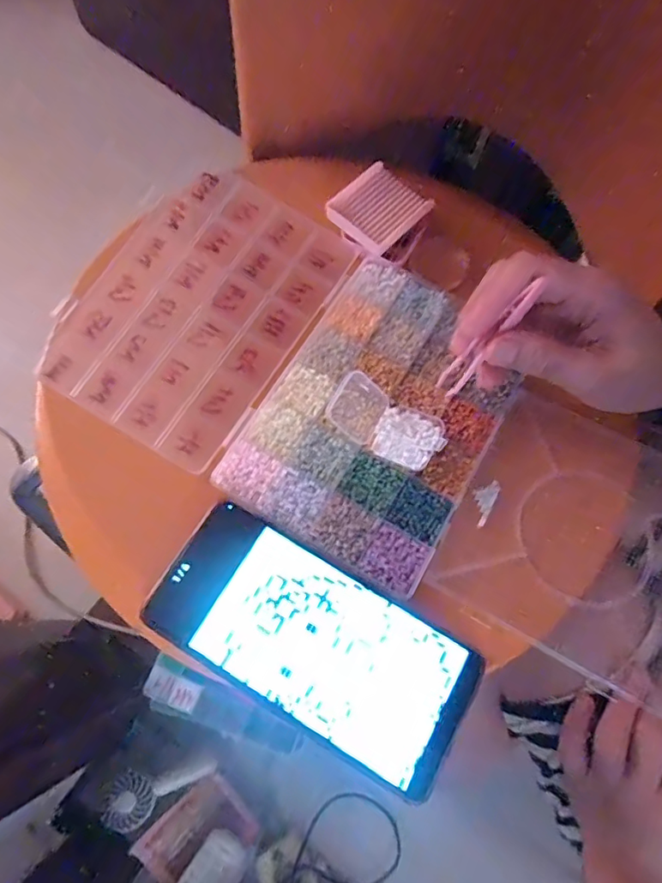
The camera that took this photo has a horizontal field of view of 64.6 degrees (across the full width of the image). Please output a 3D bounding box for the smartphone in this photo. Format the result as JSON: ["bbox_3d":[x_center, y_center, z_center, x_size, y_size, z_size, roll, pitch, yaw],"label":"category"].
[{"bbox_3d":[-0.009,0.101,0.270,0.163,0.012,0.076,30,73,7],"label":"smartphone"}]

